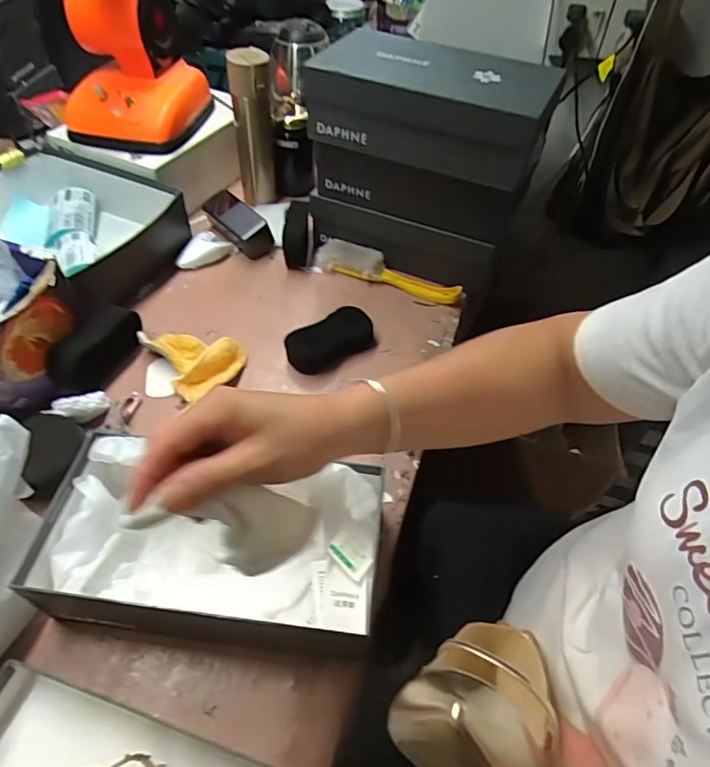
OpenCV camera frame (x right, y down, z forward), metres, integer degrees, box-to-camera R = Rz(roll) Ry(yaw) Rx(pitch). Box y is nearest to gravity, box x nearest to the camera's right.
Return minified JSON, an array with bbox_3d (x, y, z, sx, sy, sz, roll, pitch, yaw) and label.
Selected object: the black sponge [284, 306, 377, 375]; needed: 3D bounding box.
[{"bbox_3d":[-0.032,-0.061,0.711,0.129,0.030,0.066,-30,58,-25],"label":"black sponge"}]

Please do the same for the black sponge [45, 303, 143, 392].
[{"bbox_3d":[-0.330,-0.043,0.665,0.051,0.071,0.129,23,52,15],"label":"black sponge"}]

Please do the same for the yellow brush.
[{"bbox_3d":[0.052,-0.180,0.810,0.240,0.033,0.054,19,51,11],"label":"yellow brush"}]

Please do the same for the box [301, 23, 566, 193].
[{"bbox_3d":[0.100,-0.370,0.675,0.293,0.101,0.154,20,52,12],"label":"box"}]

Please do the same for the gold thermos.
[{"bbox_3d":[-0.163,-0.413,0.837,0.060,0.237,0.051,-6,51,-9],"label":"gold thermos"}]

